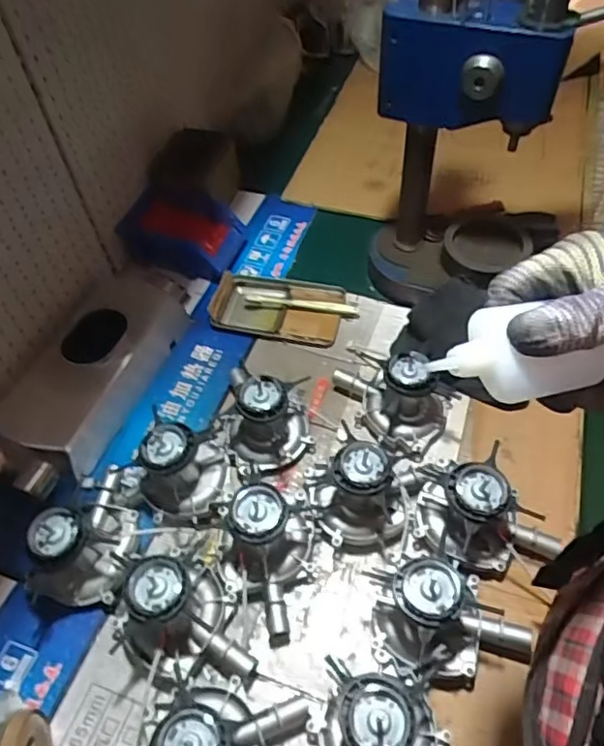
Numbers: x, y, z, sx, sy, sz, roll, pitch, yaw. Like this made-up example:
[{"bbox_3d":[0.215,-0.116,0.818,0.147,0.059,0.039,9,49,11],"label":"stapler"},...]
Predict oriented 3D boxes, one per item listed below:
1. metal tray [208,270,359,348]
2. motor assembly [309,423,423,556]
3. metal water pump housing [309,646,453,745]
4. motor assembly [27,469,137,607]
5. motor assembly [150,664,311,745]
[{"bbox_3d":[-0.028,-0.105,0.886,0.210,0.028,0.122,7,53,10],"label":"metal tray"},{"bbox_3d":[0.067,0.132,0.653,0.116,0.100,0.112,7,53,9],"label":"motor assembly"},{"bbox_3d":[0.075,0.323,0.505,0.128,0.100,0.145,-1,52,3],"label":"metal water pump housing"},{"bbox_3d":[-0.238,0.186,0.628,0.118,0.104,0.123,18,55,17],"label":"motor assembly"},{"bbox_3d":[-0.071,0.328,0.513,0.127,0.100,0.106,9,53,11],"label":"motor assembly"}]

